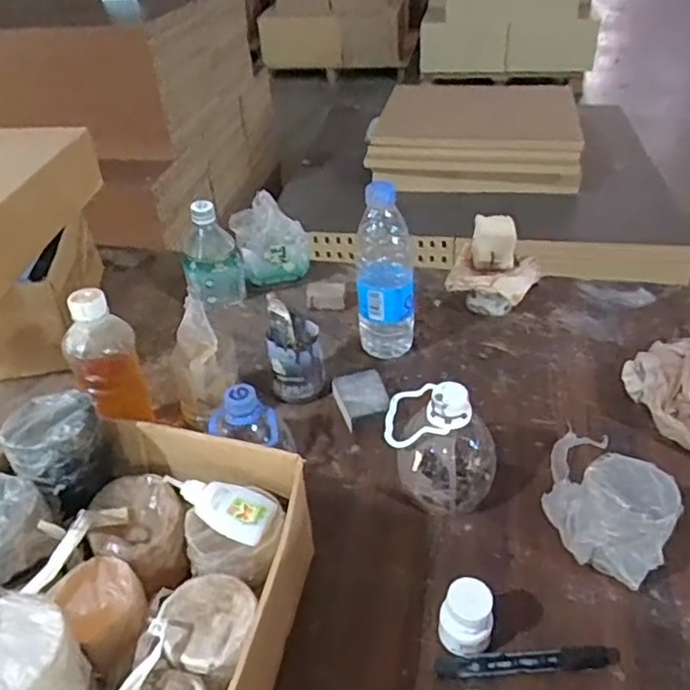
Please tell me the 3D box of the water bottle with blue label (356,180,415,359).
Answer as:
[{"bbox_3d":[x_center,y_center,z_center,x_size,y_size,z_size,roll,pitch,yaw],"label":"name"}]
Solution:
[{"bbox_3d":[0.051,-0.090,0.766,0.073,0.215,0.079,3,38,5],"label":"water bottle with blue label"}]

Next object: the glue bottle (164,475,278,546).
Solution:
[{"bbox_3d":[-0.100,0.131,0.503,0.088,0.034,0.038,10,39,14],"label":"glue bottle"}]

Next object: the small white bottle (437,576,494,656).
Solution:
[{"bbox_3d":[0.093,0.212,0.491,0.039,0.060,0.034,13,39,17],"label":"small white bottle"}]

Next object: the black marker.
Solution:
[{"bbox_3d":[0.138,0.239,0.482,0.137,0.017,0.017,-2,37,-2],"label":"black marker"}]

